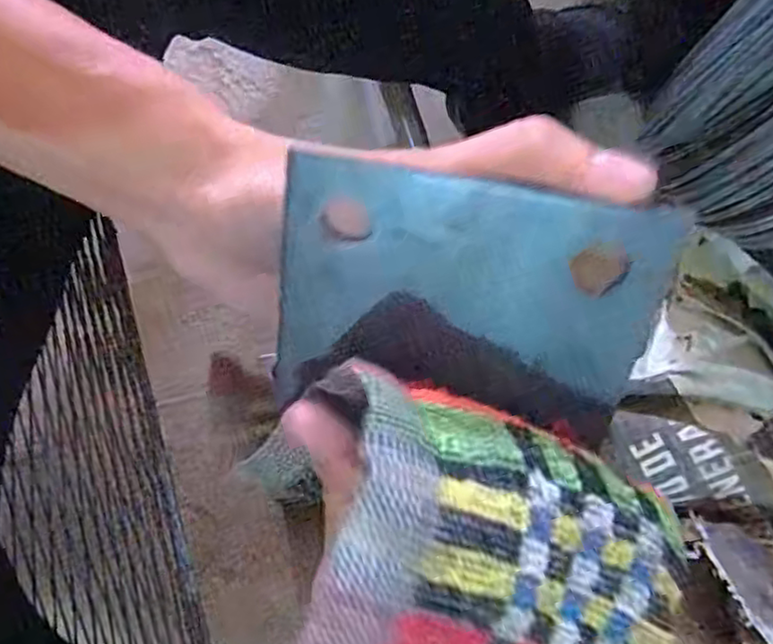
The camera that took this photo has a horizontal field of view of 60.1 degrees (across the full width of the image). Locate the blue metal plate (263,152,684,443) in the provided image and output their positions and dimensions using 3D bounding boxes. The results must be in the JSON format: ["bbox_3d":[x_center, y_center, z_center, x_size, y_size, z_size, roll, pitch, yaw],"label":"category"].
[{"bbox_3d":[0.021,-0.003,0.183,0.100,0.005,0.072,9,120,4],"label":"blue metal plate"}]

